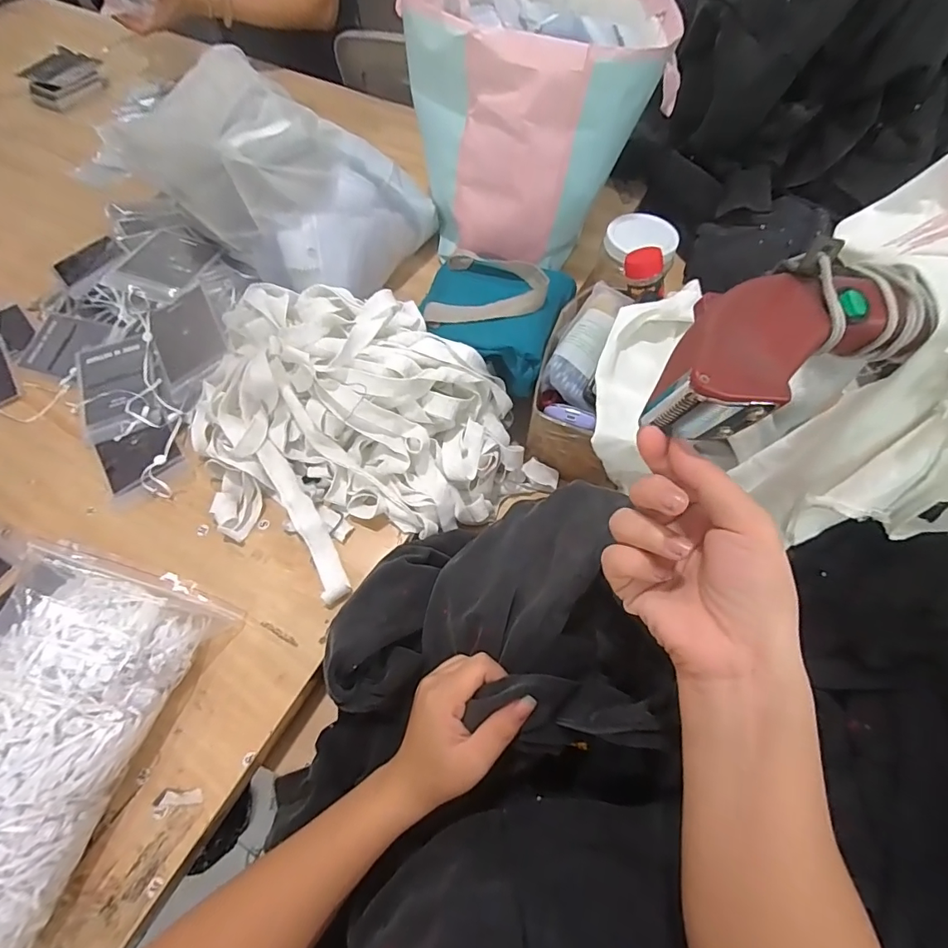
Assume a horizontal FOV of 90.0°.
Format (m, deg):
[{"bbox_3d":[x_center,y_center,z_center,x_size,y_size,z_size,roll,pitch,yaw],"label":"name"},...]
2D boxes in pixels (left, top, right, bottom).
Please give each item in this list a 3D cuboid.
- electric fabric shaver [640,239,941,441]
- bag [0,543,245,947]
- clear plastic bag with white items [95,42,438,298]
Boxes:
[{"bbox_3d":[0.167,-0.074,0.253,0.179,0.047,0.069,-23,64,-13],"label":"electric fabric shaver"},{"bbox_3d":[-0.344,0.190,0.369,0.176,0.086,0.253,18,62,9],"label":"bag"},{"bbox_3d":[-0.261,-0.395,0.634,0.360,0.158,0.246,33,66,16],"label":"clear plastic bag with white items"}]

